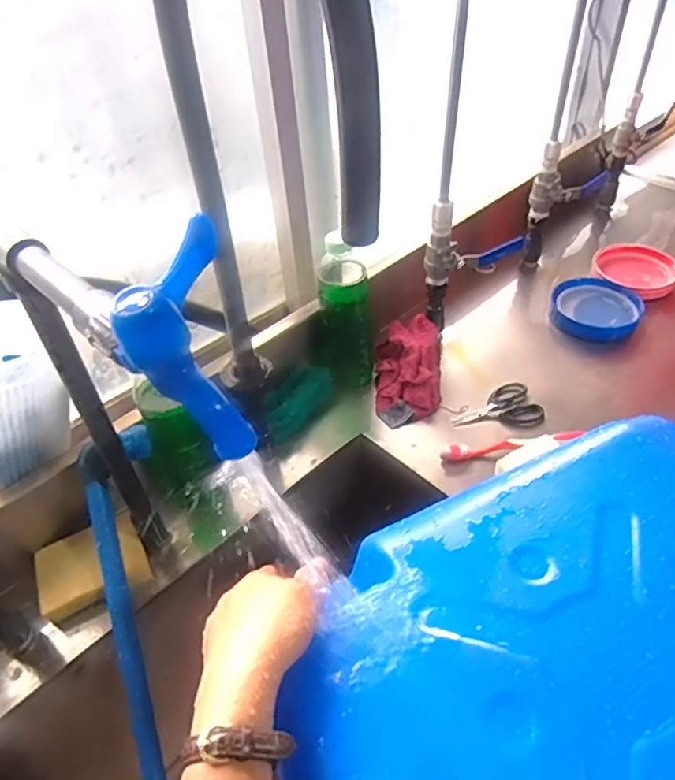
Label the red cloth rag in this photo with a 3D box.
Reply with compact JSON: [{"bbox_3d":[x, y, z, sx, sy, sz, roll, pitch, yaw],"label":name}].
[{"bbox_3d":[0.092,-0.028,0.746,0.083,0.056,0.158,1,44,6],"label":"red cloth rag"}]

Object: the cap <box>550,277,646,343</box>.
[{"bbox_3d":[0.370,-0.112,0.823,0.118,0.035,0.115,-3,44,3],"label":"cap"}]

